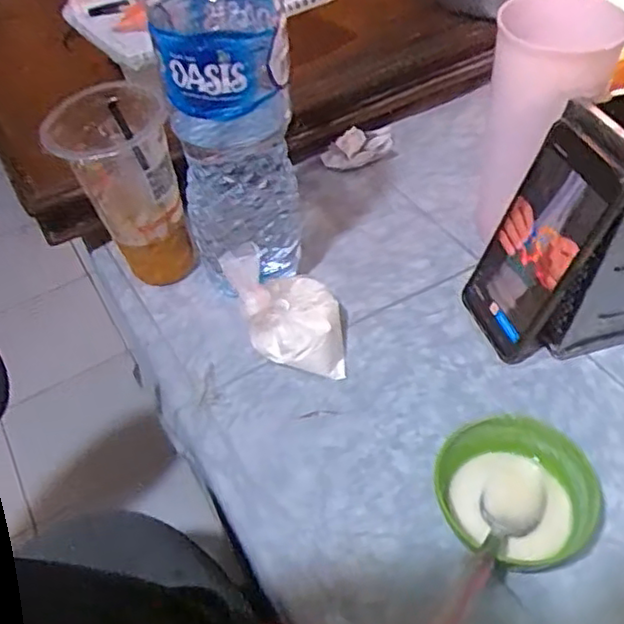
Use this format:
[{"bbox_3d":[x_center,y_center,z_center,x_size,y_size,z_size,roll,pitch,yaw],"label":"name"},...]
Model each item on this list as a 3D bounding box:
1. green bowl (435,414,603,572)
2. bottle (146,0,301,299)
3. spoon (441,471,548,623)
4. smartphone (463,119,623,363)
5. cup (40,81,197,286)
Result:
[{"bbox_3d":[0.125,0.114,0.410,0.095,0.050,0.083,29,57,28],"label":"green bowl"},{"bbox_3d":[-0.060,-0.137,0.482,0.093,0.304,0.093,-12,48,-5],"label":"bottle"},{"bbox_3d":[0.100,0.134,0.377,0.035,0.019,0.141,24,30,25],"label":"spoon"},{"bbox_3d":[0.159,-0.046,0.475,0.016,0.160,0.078,-6,45,-27],"label":"smartphone"},{"bbox_3d":[-0.146,-0.093,0.536,0.081,0.155,0.086,-3,48,3],"label":"cup"}]

